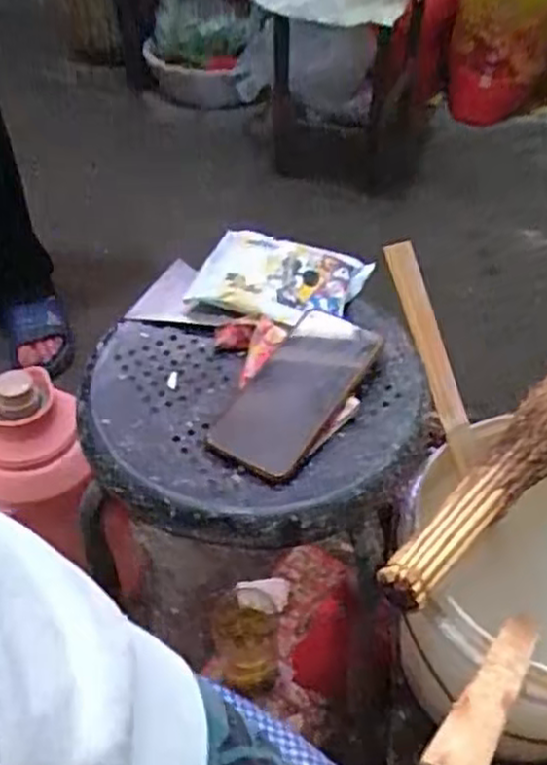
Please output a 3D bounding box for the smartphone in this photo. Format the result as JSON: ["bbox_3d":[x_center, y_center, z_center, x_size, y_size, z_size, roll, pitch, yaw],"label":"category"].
[{"bbox_3d":[0.019,0.003,0.593,0.081,0.016,0.160,24,63,24],"label":"smartphone"}]

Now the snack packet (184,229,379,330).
[{"bbox_3d":[0.005,-0.096,0.672,0.151,0.038,0.096,10,48,11],"label":"snack packet"}]

